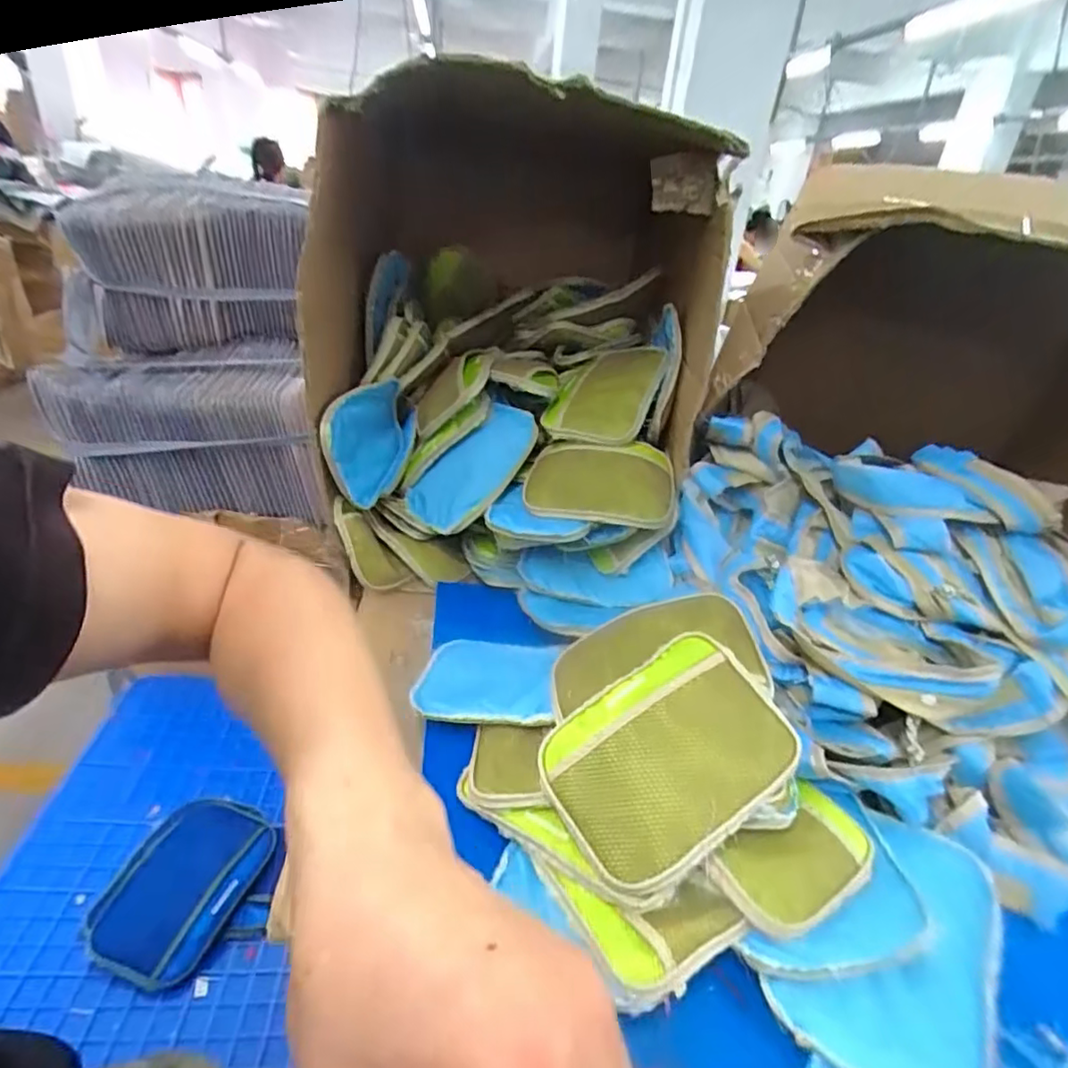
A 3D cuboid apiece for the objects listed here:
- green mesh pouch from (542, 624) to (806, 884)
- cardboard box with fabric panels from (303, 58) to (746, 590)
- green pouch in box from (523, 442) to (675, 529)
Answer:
[{"bbox_3d":[0.107,0.168,0.482,0.191,0.024,0.131,-30,60,-18],"label":"green mesh pouch"},{"bbox_3d":[-0.024,-0.243,0.826,0.481,0.505,0.381,6,29,0],"label":"cardboard box with fabric panels"},{"bbox_3d":[0.079,-0.058,0.782,0.190,0.045,0.129,-3,55,13],"label":"green pouch in box"}]

